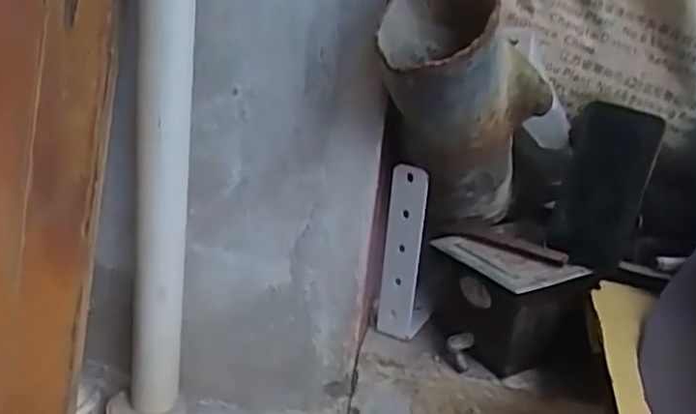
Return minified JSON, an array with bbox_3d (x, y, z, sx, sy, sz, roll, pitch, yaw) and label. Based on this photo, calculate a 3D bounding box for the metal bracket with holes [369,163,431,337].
[{"bbox_3d":[0.069,0.046,0.741,0.055,0.198,0.078,15,25,16],"label":"metal bracket with holes"}]

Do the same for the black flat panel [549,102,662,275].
[{"bbox_3d":[0.269,-0.023,0.729,0.084,0.167,0.009,14,19,12],"label":"black flat panel"}]

